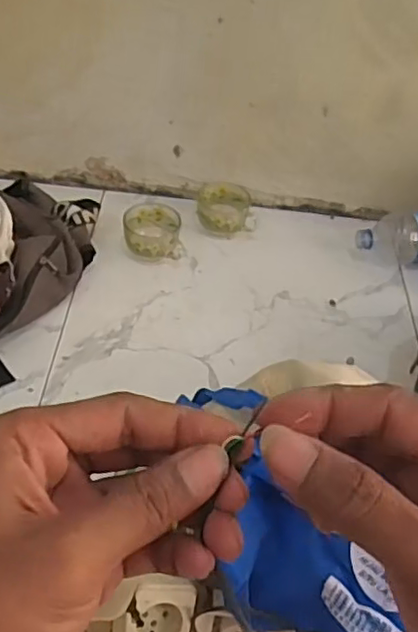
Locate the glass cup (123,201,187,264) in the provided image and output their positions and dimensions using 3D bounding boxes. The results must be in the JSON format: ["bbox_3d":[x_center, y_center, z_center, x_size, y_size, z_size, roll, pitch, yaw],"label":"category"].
[{"bbox_3d":[-0.085,-0.127,0.935,0.088,0.051,0.096,3,46,-4],"label":"glass cup"}]

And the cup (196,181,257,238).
[{"bbox_3d":[0.027,-0.176,1.008,0.085,0.056,0.093,3,46,-4],"label":"cup"}]

